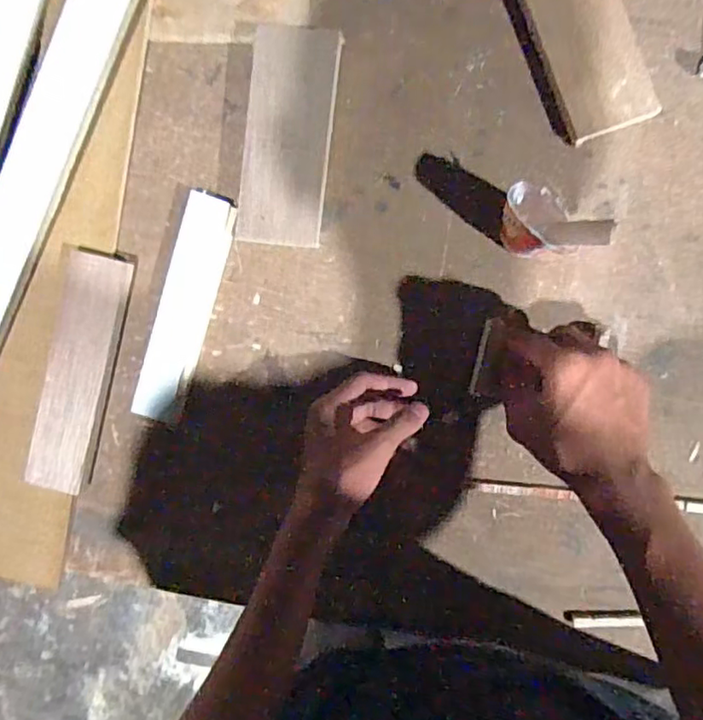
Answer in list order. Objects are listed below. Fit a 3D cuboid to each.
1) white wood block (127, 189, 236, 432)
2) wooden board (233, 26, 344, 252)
[{"bbox_3d":[-0.149,-0.045,0.544,0.044,0.026,0.201,17,94,4],"label":"white wood block"},{"bbox_3d":[-0.053,-0.188,0.516,0.071,0.012,0.173,7,97,-4],"label":"wooden board"}]

